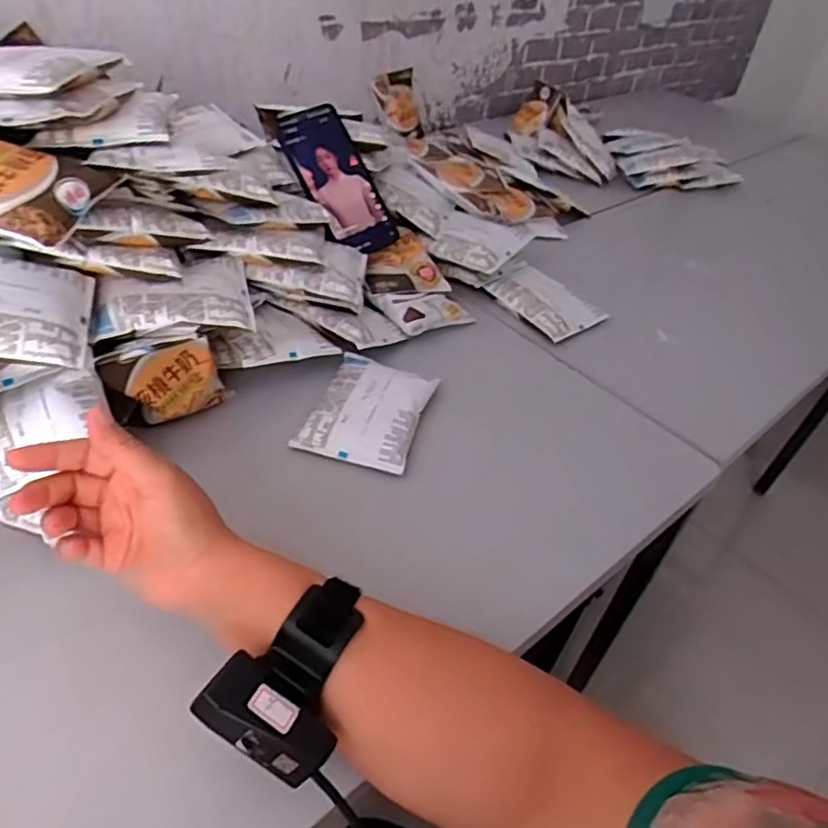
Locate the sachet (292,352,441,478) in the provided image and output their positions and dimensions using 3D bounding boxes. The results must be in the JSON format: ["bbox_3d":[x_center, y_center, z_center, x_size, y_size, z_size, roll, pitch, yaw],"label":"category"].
[{"bbox_3d":[-0.039,-0.006,0.572,0.096,0.020,0.128,14,42,8],"label":"sachet"}]

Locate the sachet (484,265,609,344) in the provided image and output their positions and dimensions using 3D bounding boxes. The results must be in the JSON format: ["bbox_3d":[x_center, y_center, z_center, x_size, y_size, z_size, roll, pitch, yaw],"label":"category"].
[{"bbox_3d":[0.151,-0.133,0.736,0.081,0.015,0.119,-32,61,-26],"label":"sachet"}]

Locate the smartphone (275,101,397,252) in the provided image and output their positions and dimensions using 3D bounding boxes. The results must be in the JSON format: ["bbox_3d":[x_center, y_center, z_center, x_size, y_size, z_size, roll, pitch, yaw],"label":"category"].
[{"bbox_3d":[-0.081,-0.255,0.685,0.077,0.016,0.164,-32,99,-27],"label":"smartphone"}]

